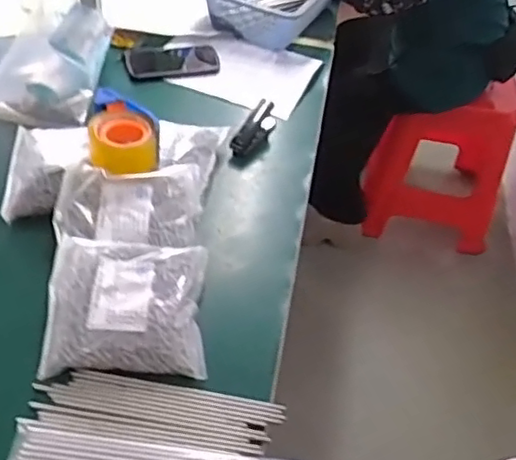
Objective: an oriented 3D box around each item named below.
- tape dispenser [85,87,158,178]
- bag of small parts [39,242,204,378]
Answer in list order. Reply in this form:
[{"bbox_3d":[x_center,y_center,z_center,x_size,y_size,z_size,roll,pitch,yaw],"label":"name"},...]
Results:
[{"bbox_3d":[-0.201,-0.146,0.957,0.100,0.057,0.141,-6,49,-12],"label":"tape dispenser"},{"bbox_3d":[-0.164,0.094,0.815,0.190,0.049,0.180,1,47,-6],"label":"bag of small parts"}]

